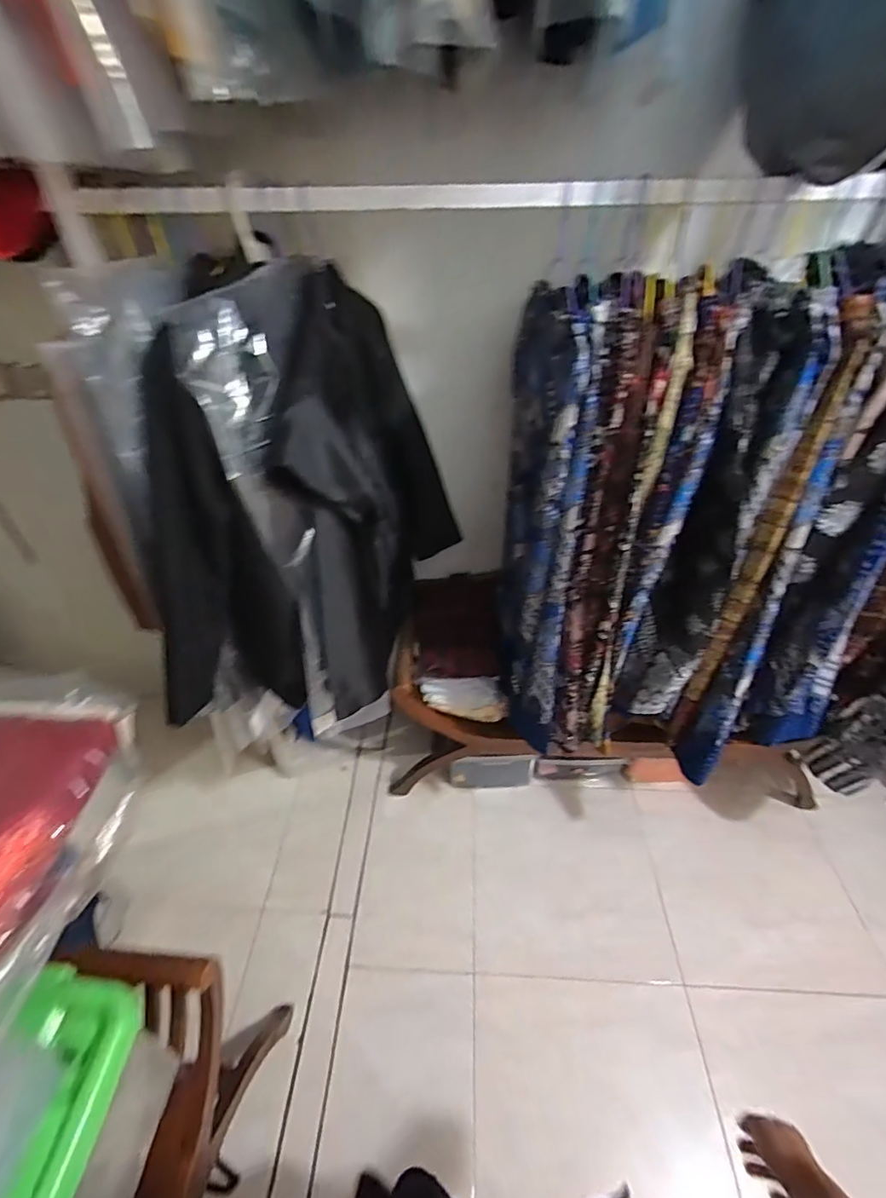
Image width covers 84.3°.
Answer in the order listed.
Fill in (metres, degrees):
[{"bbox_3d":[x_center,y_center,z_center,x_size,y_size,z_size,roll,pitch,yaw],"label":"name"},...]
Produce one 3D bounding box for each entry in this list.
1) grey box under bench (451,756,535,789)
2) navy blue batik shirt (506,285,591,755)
[{"bbox_3d":[0.156,0.551,1.562,0.258,0.064,0.079,-3,39,-1],"label":"grey box under bench"},{"bbox_3d":[0.188,-0.119,1.005,0.085,0.816,0.414,-1,39,2],"label":"navy blue batik shirt"}]

